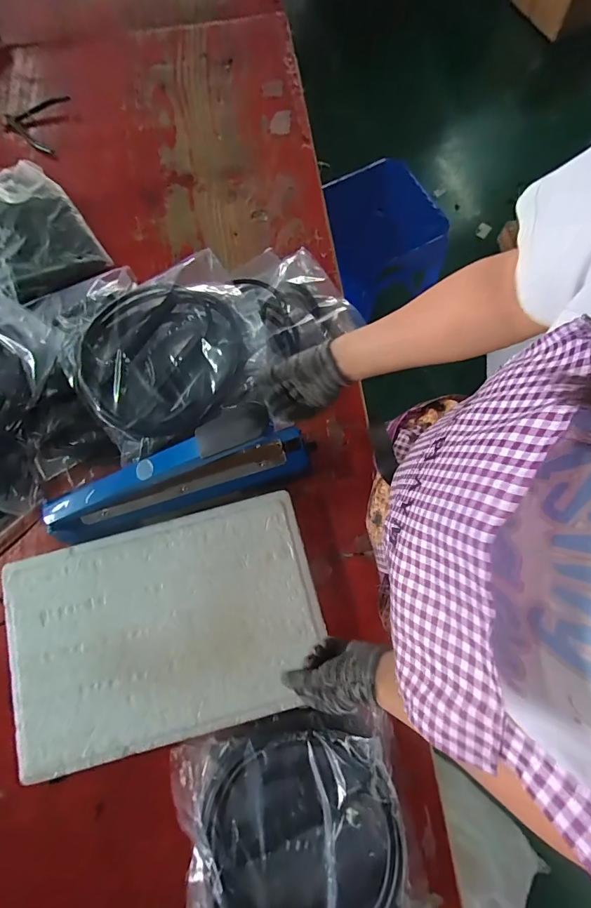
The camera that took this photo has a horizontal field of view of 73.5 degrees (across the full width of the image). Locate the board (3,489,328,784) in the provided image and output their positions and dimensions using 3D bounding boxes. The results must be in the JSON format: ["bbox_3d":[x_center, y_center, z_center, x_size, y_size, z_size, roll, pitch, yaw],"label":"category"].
[{"bbox_3d":[-0.184,0.240,0.552,0.425,0.021,0.280,-14,74,-2],"label":"board"}]

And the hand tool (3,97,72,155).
[{"bbox_3d":[-0.557,-0.704,0.849,0.119,0.025,0.144,6,74,4],"label":"hand tool"}]

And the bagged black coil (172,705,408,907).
[{"bbox_3d":[-0.006,0.472,0.489,0.276,0.057,0.251,-11,76,-2],"label":"bagged black coil"}]

